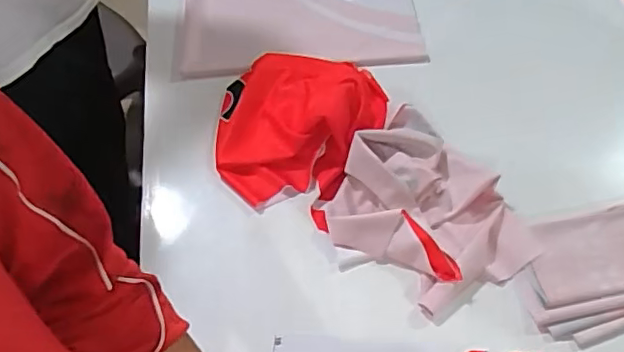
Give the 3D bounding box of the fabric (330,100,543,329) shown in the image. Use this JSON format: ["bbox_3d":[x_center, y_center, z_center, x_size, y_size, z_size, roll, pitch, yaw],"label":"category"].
[{"bbox_3d":[0.130,0.039,0.693,0.206,0.062,0.239,-27,58,-17],"label":"fabric"}]

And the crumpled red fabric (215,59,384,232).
[{"bbox_3d":[-0.022,-0.069,0.758,0.214,0.076,0.234,11,55,9],"label":"crumpled red fabric"}]

